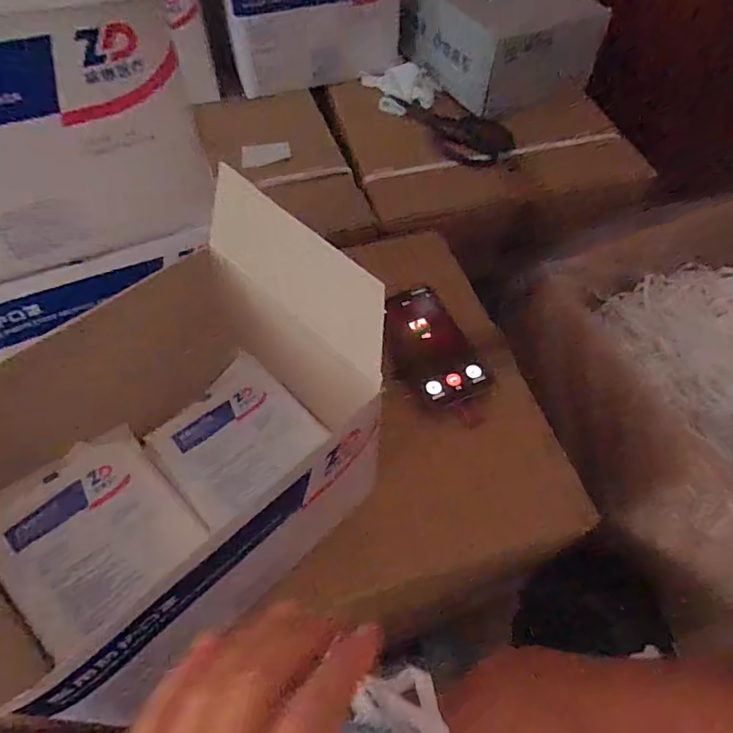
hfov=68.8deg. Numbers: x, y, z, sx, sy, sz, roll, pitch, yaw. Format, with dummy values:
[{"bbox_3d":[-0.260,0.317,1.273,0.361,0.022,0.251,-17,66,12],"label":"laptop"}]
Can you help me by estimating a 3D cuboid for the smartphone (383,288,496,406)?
[{"bbox_3d":[0.068,-0.026,0.580,0.083,0.011,0.151,-16,57,-11],"label":"smartphone"}]

